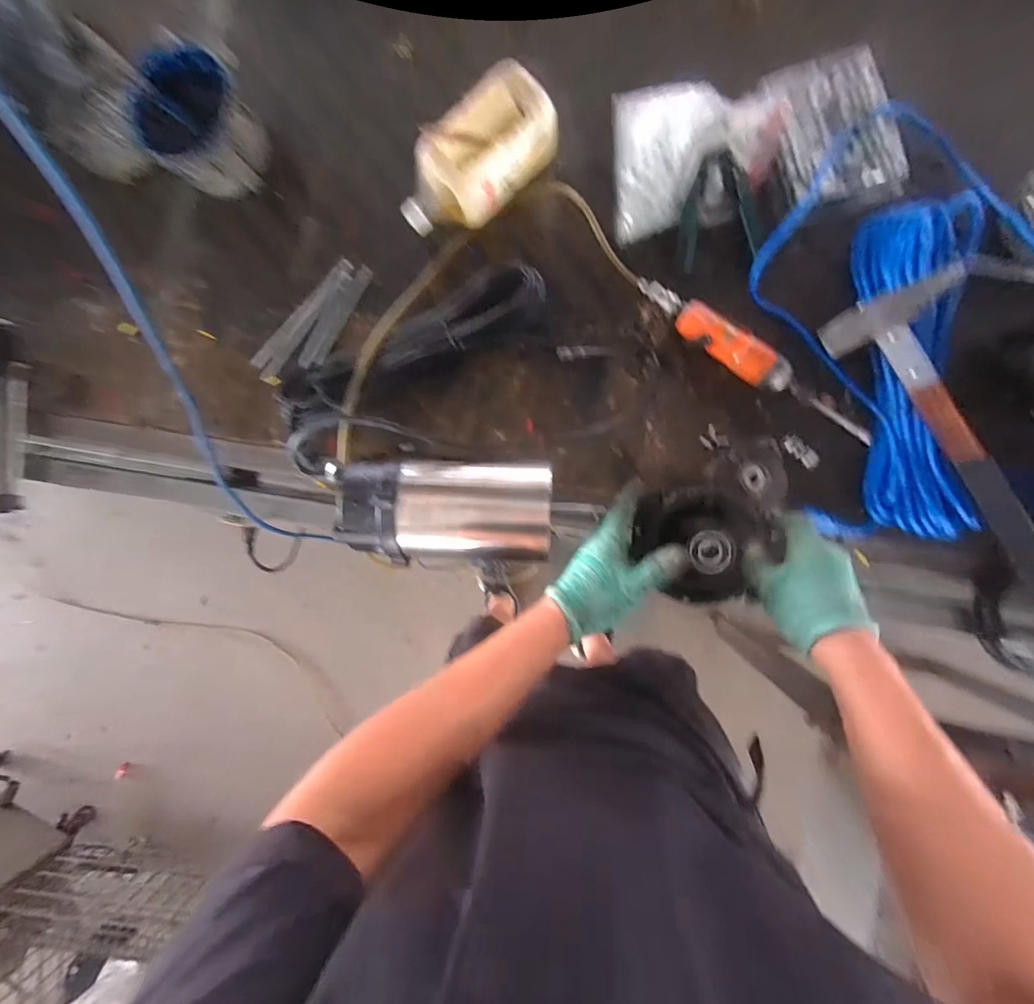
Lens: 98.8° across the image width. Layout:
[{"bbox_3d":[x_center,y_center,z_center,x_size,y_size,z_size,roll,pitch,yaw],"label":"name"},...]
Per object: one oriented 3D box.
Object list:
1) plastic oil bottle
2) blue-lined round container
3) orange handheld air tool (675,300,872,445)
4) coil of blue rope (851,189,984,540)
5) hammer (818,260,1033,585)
[{"bbox_3d":[-0.056,-0.424,0.556,0.209,0.069,0.093,-42,85,3],"label":"plastic oil bottle"},{"bbox_3d":[-0.412,-0.491,0.584,0.147,0.084,0.145,0,88,5],"label":"blue-lined round container"},{"bbox_3d":[0.303,-0.153,0.529,0.256,0.034,0.044,36,92,5],"label":"orange handheld air tool"},{"bbox_3d":[0.451,-0.149,0.501,0.106,0.050,0.374,1,88,6],"label":"coil of blue rope"},{"bbox_3d":[0.472,-0.080,0.463,0.098,0.048,0.336,-30,86,4],"label":"hammer"}]

